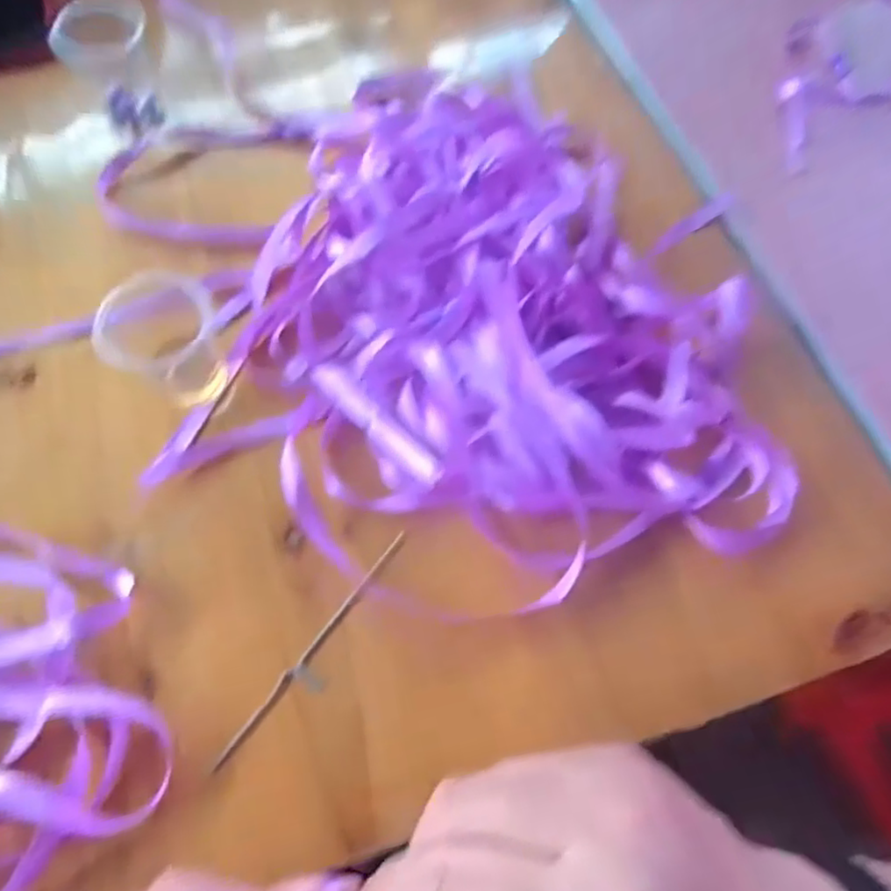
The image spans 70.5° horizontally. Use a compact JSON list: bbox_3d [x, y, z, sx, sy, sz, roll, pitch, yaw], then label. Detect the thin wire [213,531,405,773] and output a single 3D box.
[{"bbox_3d":[-0.052,0.089,0.274,0.016,0.004,0.119,35,69,14],"label":"thin wire"}]

